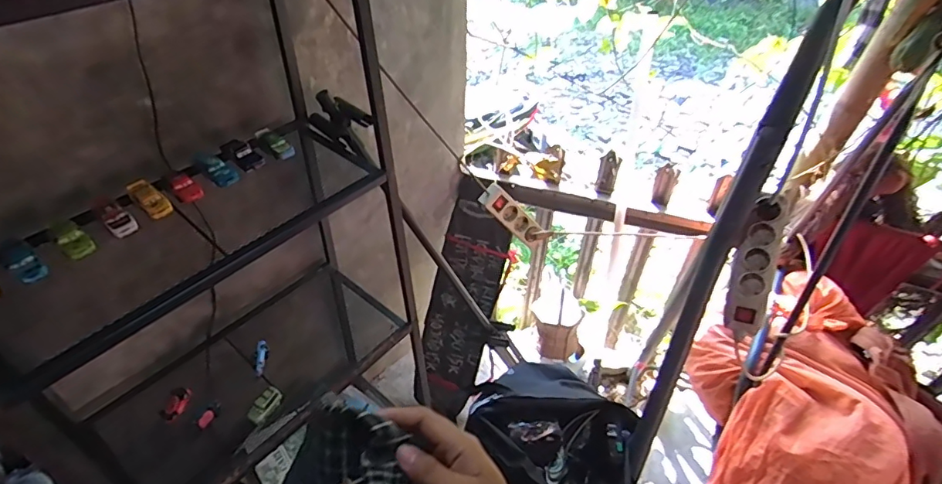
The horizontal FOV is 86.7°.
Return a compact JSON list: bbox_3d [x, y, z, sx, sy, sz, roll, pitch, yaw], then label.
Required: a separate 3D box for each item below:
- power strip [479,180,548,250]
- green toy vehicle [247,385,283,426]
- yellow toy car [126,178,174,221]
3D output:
[{"bbox_3d":[0.095,-0.062,1.150,0.058,0.182,0.038,-42,31,11],"label":"power strip"},{"bbox_3d":[-0.375,0.296,0.910,0.032,0.023,0.064,18,45,15],"label":"green toy vehicle"},{"bbox_3d":[-0.474,-0.063,0.736,0.075,0.023,0.037,35,52,29],"label":"yellow toy car"}]

